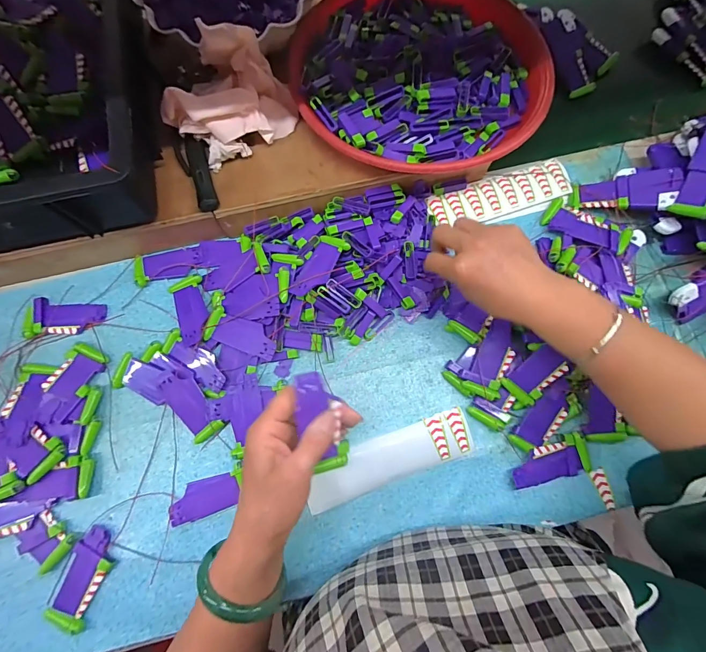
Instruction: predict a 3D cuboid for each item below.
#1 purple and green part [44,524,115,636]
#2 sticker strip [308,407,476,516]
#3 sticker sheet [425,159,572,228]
[{"bbox_3d":[-0.276,0.255,0.368,0.046,0.009,0.090,21,76,6],"label":"purple and green part"},{"bbox_3d":[0.041,0.147,0.402,0.191,0.006,0.050,-20,82,-3],"label":"sticker strip"},{"bbox_3d":[0.195,-0.174,0.477,0.191,0.007,0.055,-19,75,-4],"label":"sticker sheet"}]

